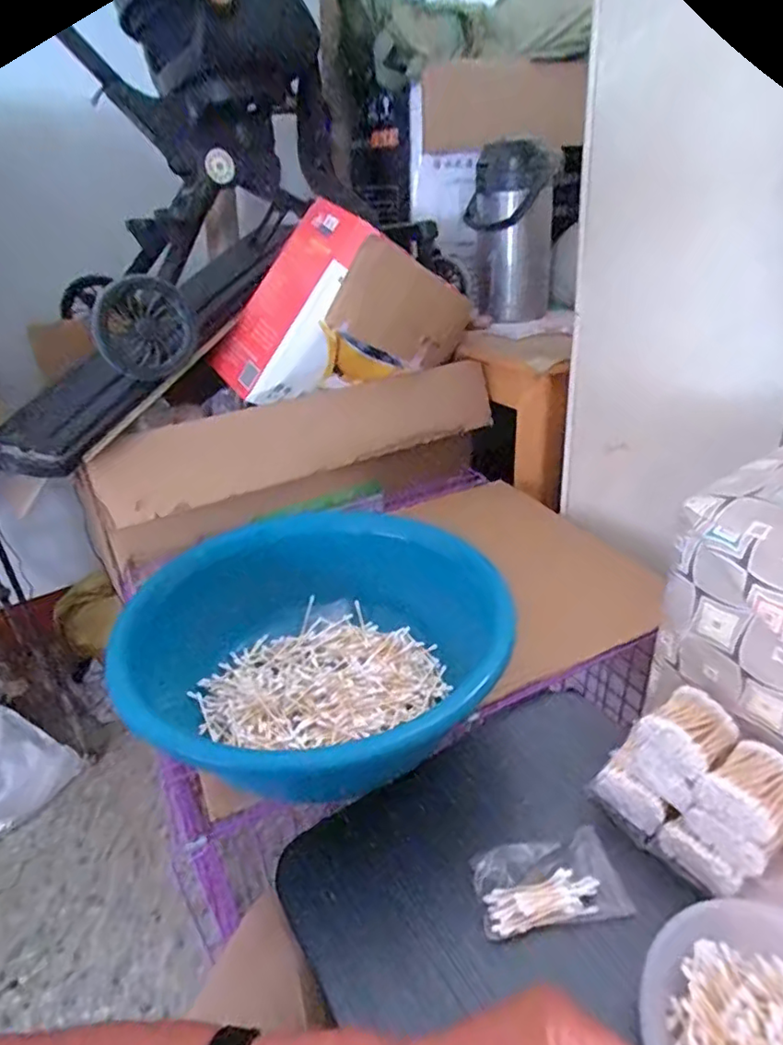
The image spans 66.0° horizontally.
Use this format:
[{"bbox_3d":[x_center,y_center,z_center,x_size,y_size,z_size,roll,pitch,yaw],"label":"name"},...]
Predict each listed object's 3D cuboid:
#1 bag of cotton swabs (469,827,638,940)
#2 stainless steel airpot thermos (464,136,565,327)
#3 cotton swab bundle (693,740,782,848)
[{"bbox_3d":[0.134,0.305,0.516,0.122,0.014,0.070,-8,29,-6],"label":"bag of cotton swabs"},{"bbox_3d":[0.272,-0.631,1.328,0.170,0.327,0.245,4,30,16],"label":"stainless steel airpot thermos"},{"bbox_3d":[0.294,0.212,0.487,0.077,0.038,0.057,-24,34,-30],"label":"cotton swab bundle"}]

